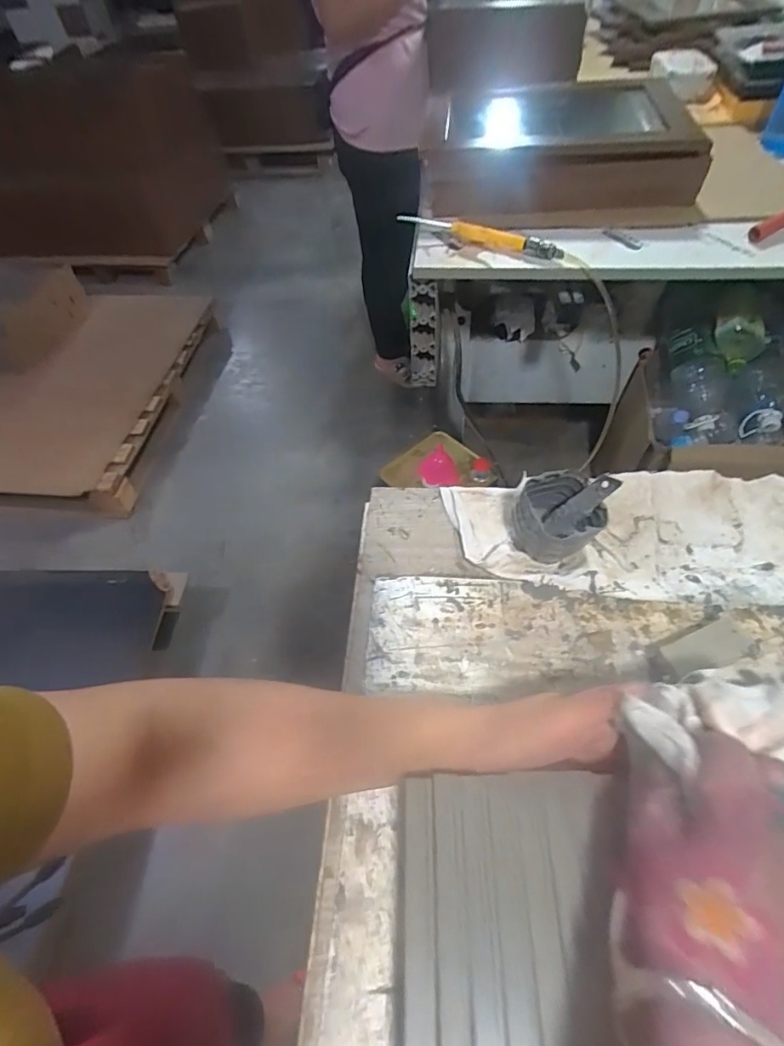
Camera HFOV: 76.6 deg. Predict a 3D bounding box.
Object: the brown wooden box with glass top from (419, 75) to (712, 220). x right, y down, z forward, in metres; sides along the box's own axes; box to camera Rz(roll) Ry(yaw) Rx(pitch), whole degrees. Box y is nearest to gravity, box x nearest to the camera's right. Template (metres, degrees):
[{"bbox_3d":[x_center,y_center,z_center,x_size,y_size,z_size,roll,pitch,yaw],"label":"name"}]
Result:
[{"bbox_3d":[0.295,-0.694,0.922,0.462,0.118,0.317,2,54,6],"label":"brown wooden box with glass top"}]

